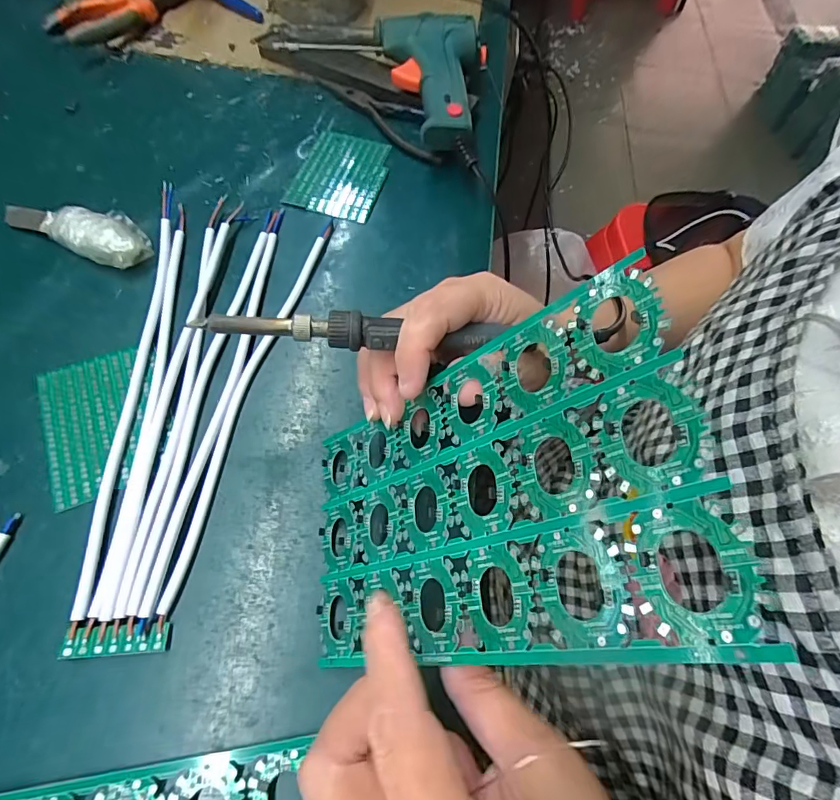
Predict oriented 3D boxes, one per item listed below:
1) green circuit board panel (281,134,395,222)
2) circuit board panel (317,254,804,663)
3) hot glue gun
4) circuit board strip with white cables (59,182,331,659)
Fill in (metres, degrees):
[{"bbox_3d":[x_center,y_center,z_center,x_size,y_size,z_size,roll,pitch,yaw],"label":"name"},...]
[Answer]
[{"bbox_3d":[-0.063,-0.185,0.388,0.066,0.004,0.090,16,64,5],"label":"green circuit board panel"},{"bbox_3d":[0.014,0.042,0.197,0.004,0.195,0.118,17,57,-37],"label":"circuit board panel"},{"bbox_3d":[0.007,-0.258,0.399,0.093,0.052,0.147,2,64,-2],"label":"hot glue gun"},{"bbox_3d":[-0.143,-0.010,0.299,0.113,0.009,0.295,6,64,0],"label":"circuit board strip with white cables"}]

